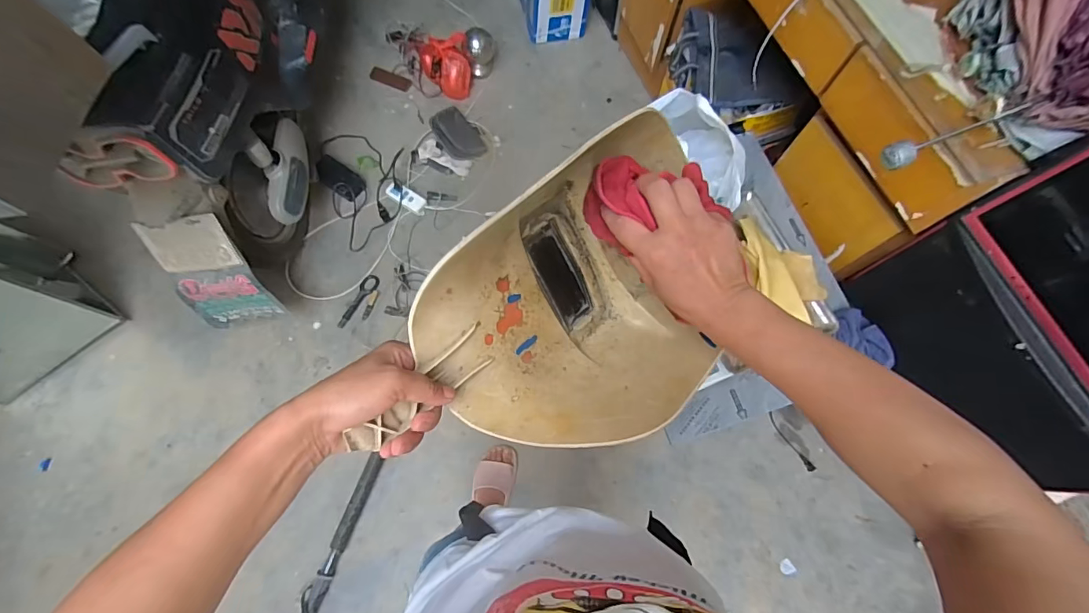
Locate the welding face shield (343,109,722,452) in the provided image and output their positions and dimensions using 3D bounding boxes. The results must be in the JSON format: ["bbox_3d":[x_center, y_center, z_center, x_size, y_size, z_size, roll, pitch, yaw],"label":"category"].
[{"bbox_3d":[0.030,-0.006,0.419,0.391,0.137,0.230,-38,108,-34],"label":"welding face shield"}]

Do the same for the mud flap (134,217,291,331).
[{"bbox_3d":[-0.880,-0.074,1.248,0.250,0.373,0.069,-6,45,6],"label":"mud flap"}]

